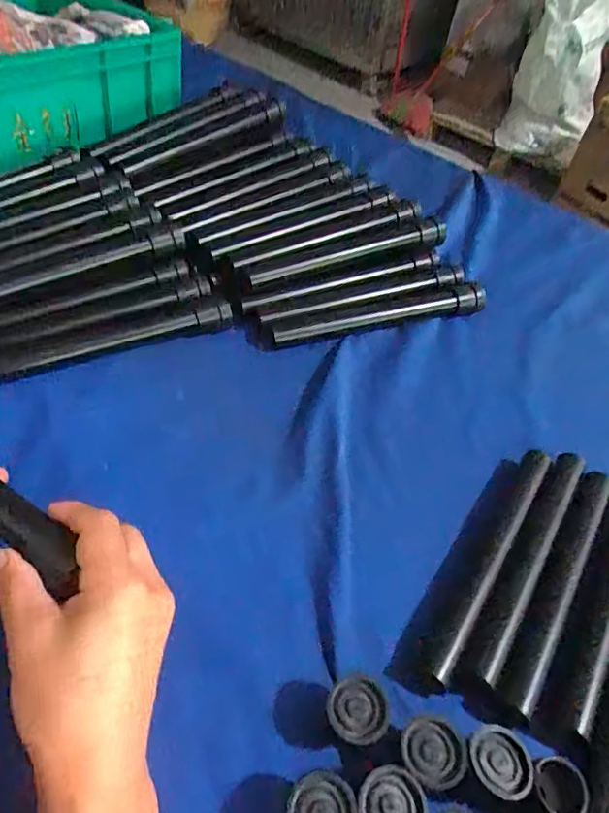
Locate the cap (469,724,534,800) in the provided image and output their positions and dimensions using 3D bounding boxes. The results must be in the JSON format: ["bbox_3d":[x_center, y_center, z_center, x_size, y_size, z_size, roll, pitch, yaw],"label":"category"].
[{"bbox_3d":[0.107,0.197,0.308,0.030,0.017,0.034,-9,51,-18],"label":"cap"}]

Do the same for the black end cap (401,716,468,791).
[{"bbox_3d":[0.070,0.192,0.308,0.034,0.020,0.032,5,48,-6],"label":"black end cap"}]

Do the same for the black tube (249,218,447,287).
[{"bbox_3d":[0.053,-0.169,0.608,0.244,0.021,0.031,-16,53,-23],"label":"black tube"}]

